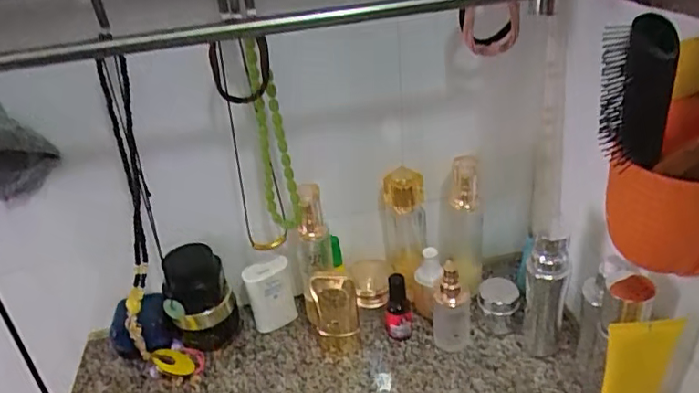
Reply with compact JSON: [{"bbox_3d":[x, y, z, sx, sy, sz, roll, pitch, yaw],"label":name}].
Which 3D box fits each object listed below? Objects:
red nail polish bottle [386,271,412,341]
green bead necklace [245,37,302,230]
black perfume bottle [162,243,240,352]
[{"bbox_3d":[0.057,0.130,0.672,0.029,0.090,0.025,-5,33,2],"label":"red nail polish bottle"},{"bbox_3d":[-0.079,-0.053,0.590,0.033,0.219,0.042,-10,33,-6],"label":"green bead necklace"},{"bbox_3d":[-0.178,0.125,0.694,0.073,0.124,0.064,-13,33,-9],"label":"black perfume bottle"}]

